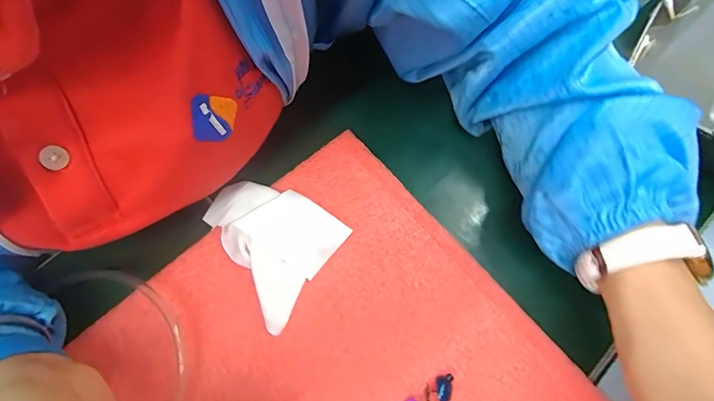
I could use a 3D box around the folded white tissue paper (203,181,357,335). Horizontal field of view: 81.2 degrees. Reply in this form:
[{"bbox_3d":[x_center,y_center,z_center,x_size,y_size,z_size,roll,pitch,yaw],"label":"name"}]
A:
[{"bbox_3d":[-0.062,0.025,0.269,0.087,0.020,0.077,33,75,12],"label":"folded white tissue paper"}]

